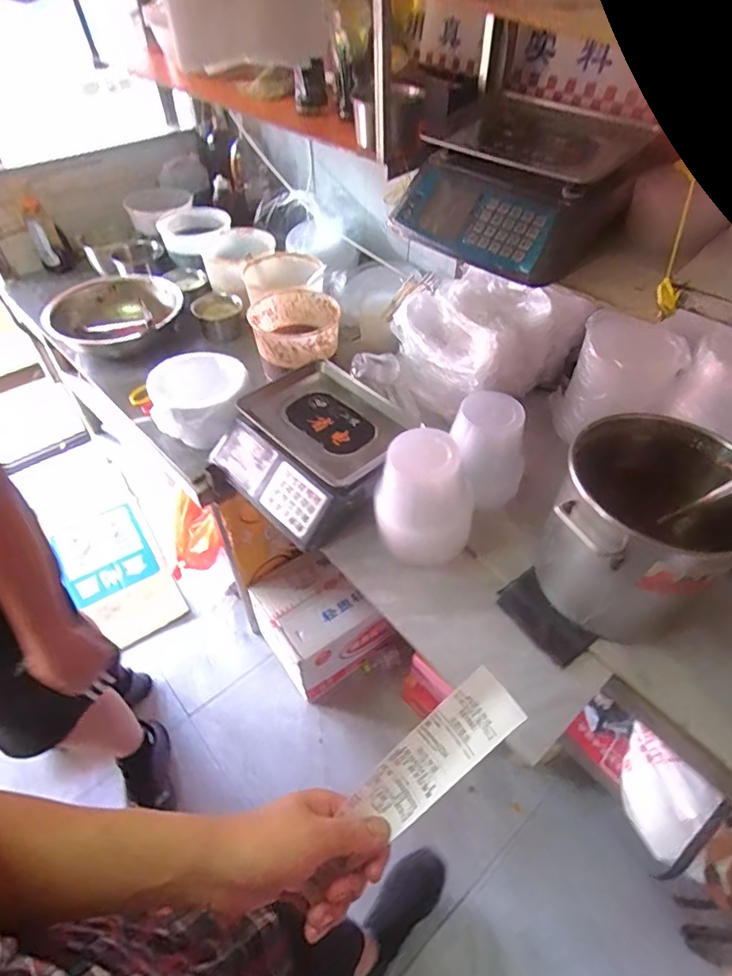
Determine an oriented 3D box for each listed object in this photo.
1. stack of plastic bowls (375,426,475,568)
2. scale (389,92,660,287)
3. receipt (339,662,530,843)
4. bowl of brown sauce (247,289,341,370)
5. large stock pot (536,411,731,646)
[{"bbox_3d":[0.105,0.026,0.851,0.155,0.226,0.132,14,49,11],"label":"stack of plastic bowls"},{"bbox_3d":[0.273,-0.506,0.878,0.298,0.150,0.312,-34,57,-28],"label":"scale"},{"bbox_3d":[0.061,0.222,0.432,0.151,0.013,0.051,-42,63,0],"label":"receipt"},{"bbox_3d":[-0.159,-0.364,1.205,0.212,0.087,0.228,-13,49,-13],"label":"bowl of brown sauce"},{"bbox_3d":[0.402,0.072,0.784,0.243,0.281,0.223,1,48,-1],"label":"large stock pot"}]

